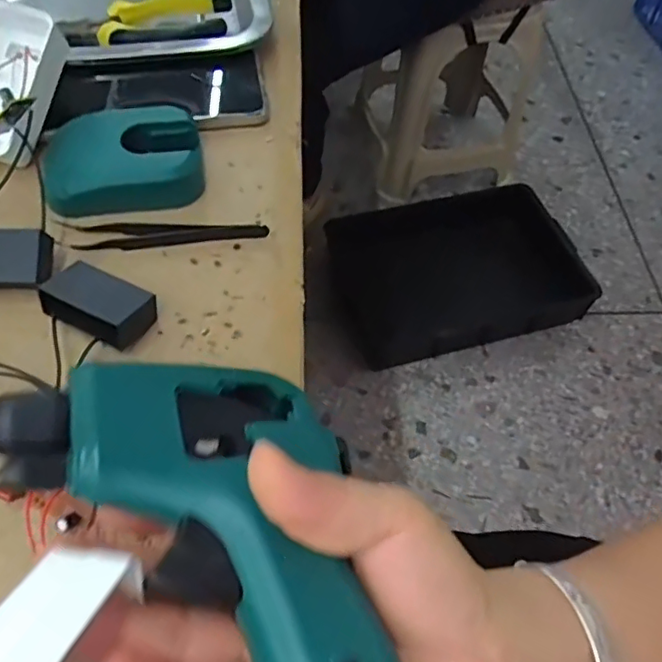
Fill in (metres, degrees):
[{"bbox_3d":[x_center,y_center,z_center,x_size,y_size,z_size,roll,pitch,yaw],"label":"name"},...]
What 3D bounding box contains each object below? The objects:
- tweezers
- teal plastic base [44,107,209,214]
[{"bbox_3d":[-0.093,-0.055,0.331,0.112,0.008,0.017,-2,57,-4],"label":"tweezers"},{"bbox_3d":[-0.124,-0.102,0.350,0.089,0.023,0.076,-12,58,-10],"label":"teal plastic base"}]

